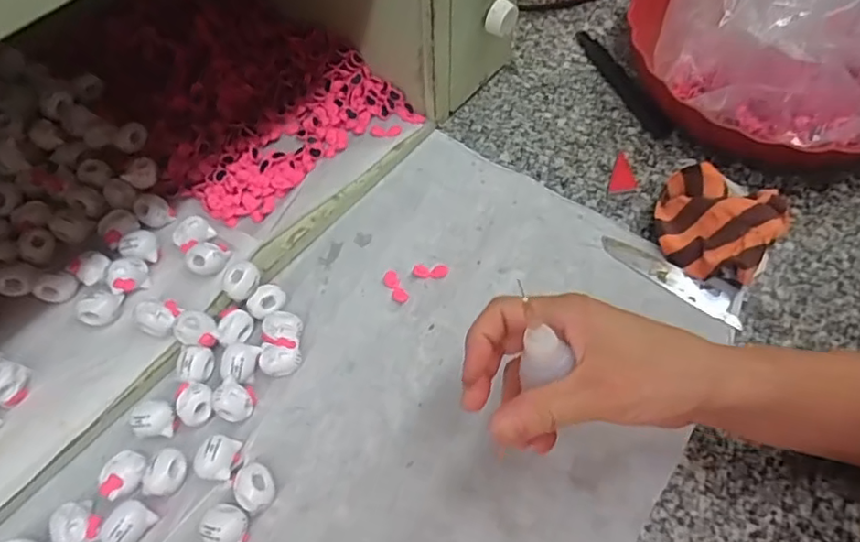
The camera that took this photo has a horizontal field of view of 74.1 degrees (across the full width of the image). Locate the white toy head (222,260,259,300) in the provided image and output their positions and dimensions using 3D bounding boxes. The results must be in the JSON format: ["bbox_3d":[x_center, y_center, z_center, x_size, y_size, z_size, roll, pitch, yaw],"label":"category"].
[{"bbox_3d":[-0.125,0.008,0.378,0.021,0.018,0.024,35,66,19],"label":"white toy head"}]

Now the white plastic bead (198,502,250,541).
[{"bbox_3d":[-0.113,0.141,0.315,0.025,0.017,0.021,16,61,9],"label":"white plastic bead"}]

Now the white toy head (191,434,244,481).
[{"bbox_3d":[-0.124,0.109,0.333,0.020,0.018,0.024,8,60,5],"label":"white toy head"}]

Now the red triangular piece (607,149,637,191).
[{"bbox_3d":[0.154,-0.077,0.448,0.020,0.004,0.041,19,61,11],"label":"red triangular piece"}]

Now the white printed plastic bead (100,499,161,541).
[{"bbox_3d":[-0.167,0.141,0.315,0.021,0.015,0.025,28,64,16],"label":"white printed plastic bead"}]

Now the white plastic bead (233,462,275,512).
[{"bbox_3d":[-0.100,0.123,0.325,0.021,0.016,0.025,-30,64,-16],"label":"white plastic bead"}]

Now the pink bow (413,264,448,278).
[{"bbox_3d":[0.000,-0.001,0.404,0.025,0.004,0.011,4,60,2],"label":"pink bow"}]

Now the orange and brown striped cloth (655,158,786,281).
[{"bbox_3d":[0.199,-0.032,0.402,0.083,0.039,0.074,31,65,17],"label":"orange and brown striped cloth"}]

